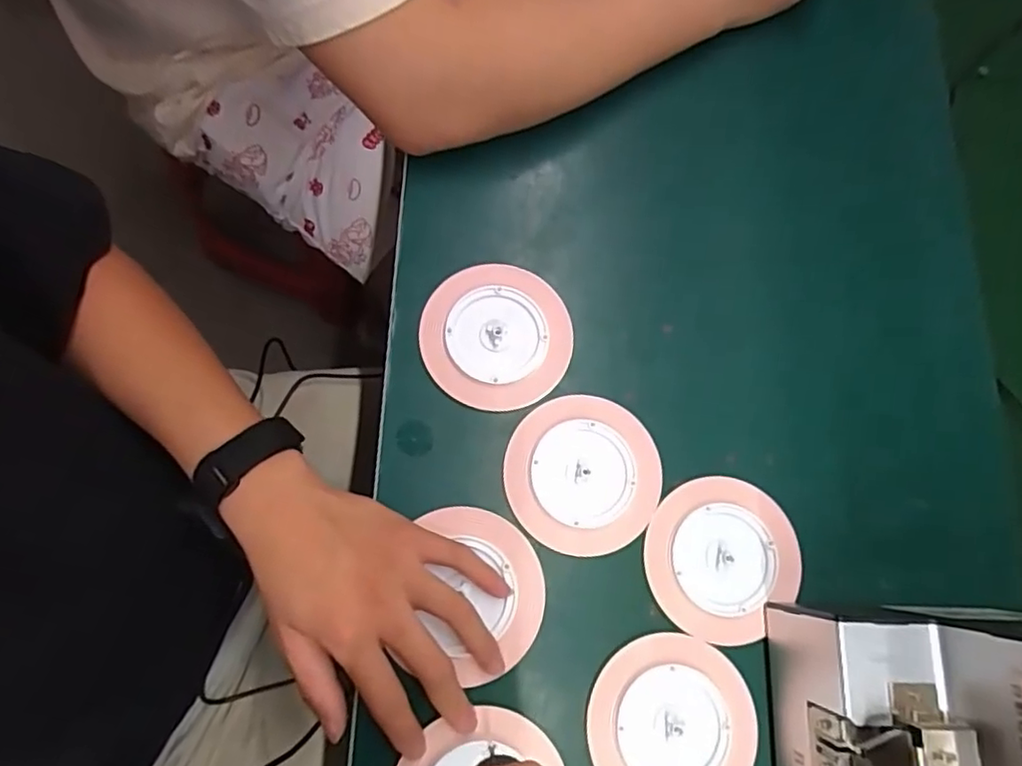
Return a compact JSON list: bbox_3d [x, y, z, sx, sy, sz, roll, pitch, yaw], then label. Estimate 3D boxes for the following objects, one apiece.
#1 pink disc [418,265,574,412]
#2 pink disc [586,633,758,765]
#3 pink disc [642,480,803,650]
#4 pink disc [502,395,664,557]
[{"bbox_3d":[-0.009,-0.032,0.416,0.096,0.009,0.098,2,75,-7],"label":"pink disc"},{"bbox_3d":[0.097,0.204,0.366,0.098,0.005,0.097,2,75,-7],"label":"pink disc"},{"bbox_3d":[0.136,0.111,0.393,0.101,0.004,0.095,2,75,-7],"label":"pink disc"},{"bbox_3d":[0.048,0.059,0.400,0.101,0.005,0.097,2,75,-7],"label":"pink disc"}]

